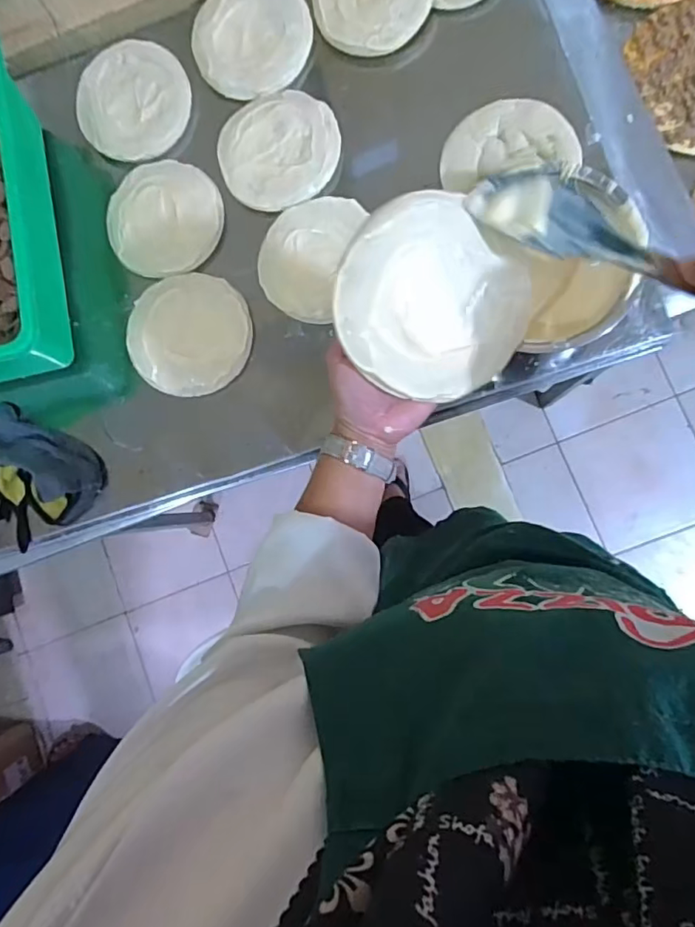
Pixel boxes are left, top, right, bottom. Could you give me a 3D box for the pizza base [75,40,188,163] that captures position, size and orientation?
[{"bbox_3d":[-0.281,-0.475,0.710,0.143,0.017,0.155,-1,86,8],"label":"pizza base"}]

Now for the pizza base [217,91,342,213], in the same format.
[{"bbox_3d":[-0.085,-0.391,0.677,0.147,0.014,0.145,-1,86,8],"label":"pizza base"}]

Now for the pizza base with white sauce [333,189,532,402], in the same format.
[{"bbox_3d":[0.064,-0.116,0.409,0.149,0.021,0.132,42,92,-17],"label":"pizza base with white sauce"}]

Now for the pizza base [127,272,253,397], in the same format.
[{"bbox_3d":[-0.193,-0.159,0.660,0.144,0.019,0.151,-1,86,8],"label":"pizza base"}]

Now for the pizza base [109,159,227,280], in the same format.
[{"bbox_3d":[-0.229,-0.308,0.678,0.143,0.015,0.148,-1,86,8],"label":"pizza base"}]

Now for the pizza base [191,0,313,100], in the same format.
[{"bbox_3d":[-0.124,-0.544,0.692,0.145,0.012,0.141,0,98,2],"label":"pizza base"}]

